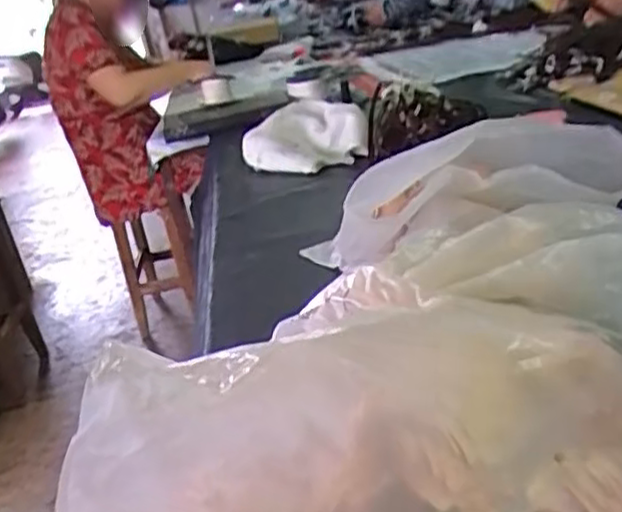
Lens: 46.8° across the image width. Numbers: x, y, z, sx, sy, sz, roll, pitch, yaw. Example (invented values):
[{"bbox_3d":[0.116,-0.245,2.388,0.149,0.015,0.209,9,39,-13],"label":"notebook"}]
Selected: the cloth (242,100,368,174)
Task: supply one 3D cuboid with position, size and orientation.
[{"bbox_3d":[-0.005,-0.198,1.177,0.202,0.041,0.150,8,60,30],"label":"cloth"}]

